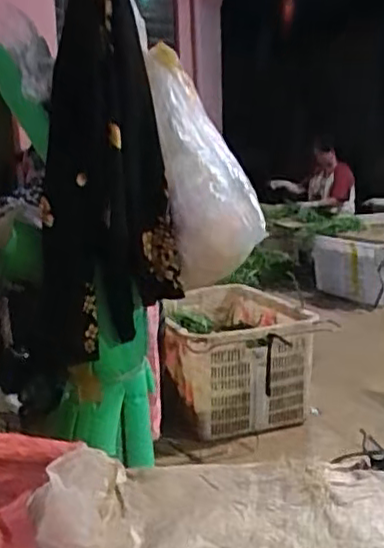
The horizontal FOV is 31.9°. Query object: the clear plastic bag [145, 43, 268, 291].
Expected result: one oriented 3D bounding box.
[{"bbox_3d":[-0.001,-0.191,1.208,0.172,0.420,0.138,-8,12,-28],"label":"clear plastic bag"}]

